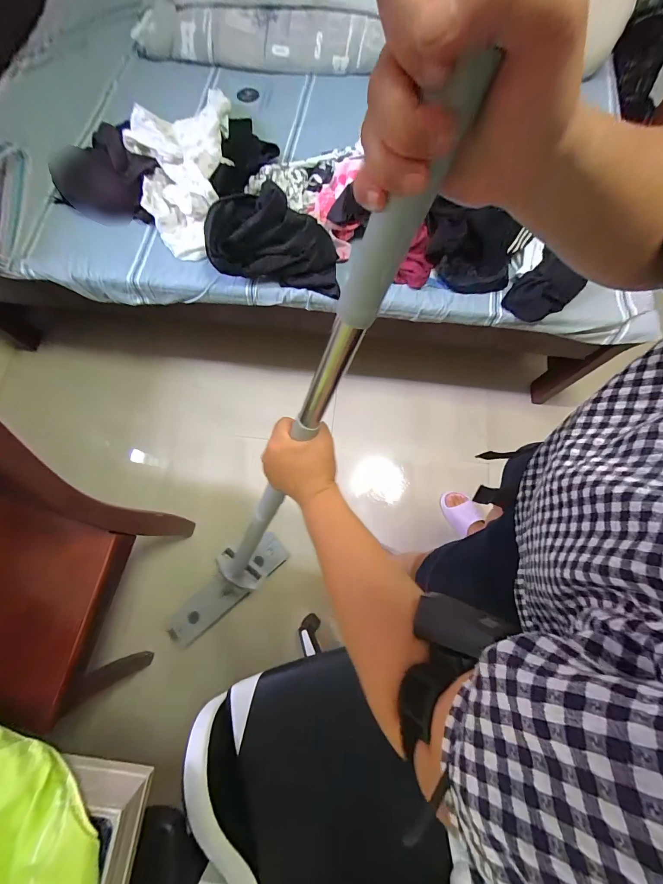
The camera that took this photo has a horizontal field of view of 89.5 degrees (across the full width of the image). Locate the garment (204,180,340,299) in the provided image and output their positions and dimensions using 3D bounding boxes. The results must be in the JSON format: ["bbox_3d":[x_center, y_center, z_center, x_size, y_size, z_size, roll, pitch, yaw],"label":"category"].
[{"bbox_3d":[-0.137,-0.518,0.864,0.323,0.145,0.193,6,73,4],"label":"garment"}]

